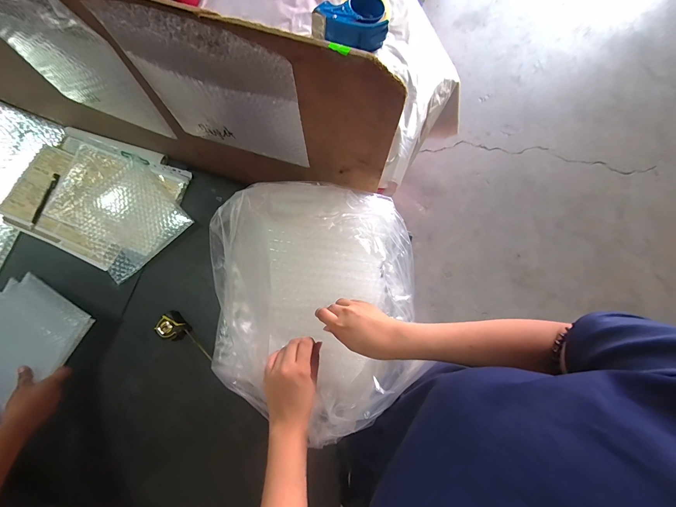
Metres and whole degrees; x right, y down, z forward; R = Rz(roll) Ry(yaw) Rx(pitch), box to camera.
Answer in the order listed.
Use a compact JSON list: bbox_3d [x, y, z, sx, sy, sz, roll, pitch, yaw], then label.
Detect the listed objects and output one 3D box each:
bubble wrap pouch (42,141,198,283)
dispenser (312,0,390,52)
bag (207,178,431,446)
[{"bbox_3d":[-0.566,-0.119,0.720,0.341,0.012,0.236,40,81,8],"label":"bubble wrap pouch"},{"bbox_3d":[0.030,-0.520,0.613,0.156,0.059,0.148,5,78,1],"label":"dispenser"},{"bbox_3d":[-0.032,0.055,0.440,0.285,0.097,0.336,7,78,2],"label":"bag"}]

